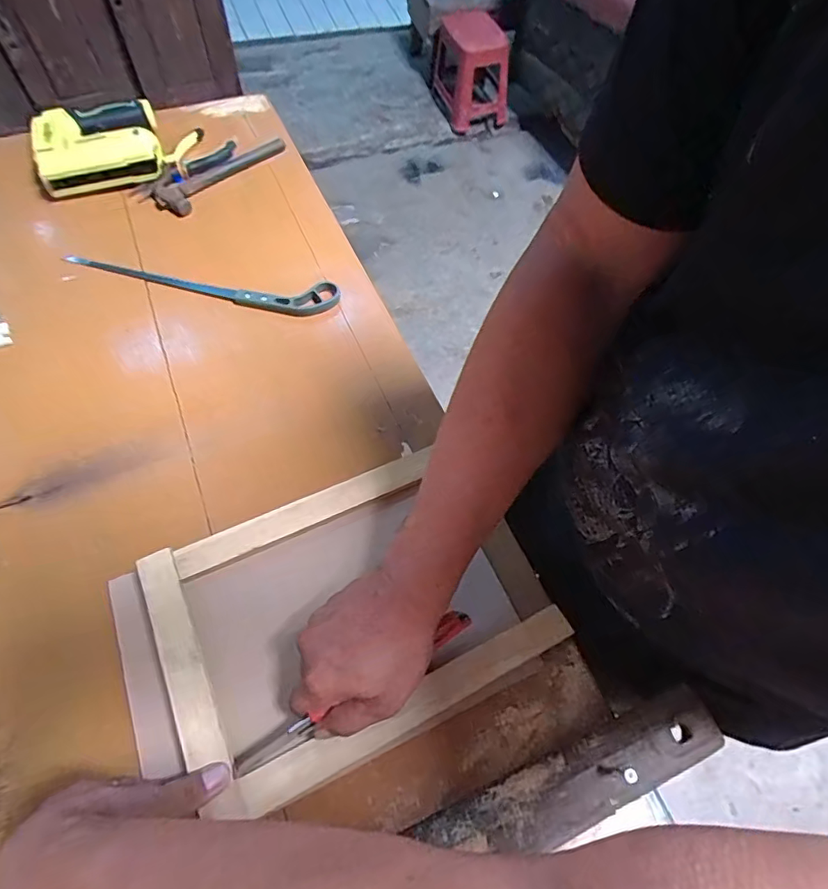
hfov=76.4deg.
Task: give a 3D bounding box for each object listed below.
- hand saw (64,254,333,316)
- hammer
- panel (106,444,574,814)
[{"bbox_3d":[-0.247,-0.184,0.607,0.317,0.018,0.043,7,59,0],"label":"hand saw"},{"bbox_3d":[-0.270,-0.373,0.718,0.077,0.023,0.210,39,64,17],"label":"hammer"},{"bbox_3d":[-0.061,0.135,0.424,0.323,0.033,0.208,-21,63,-16],"label":"panel"}]

